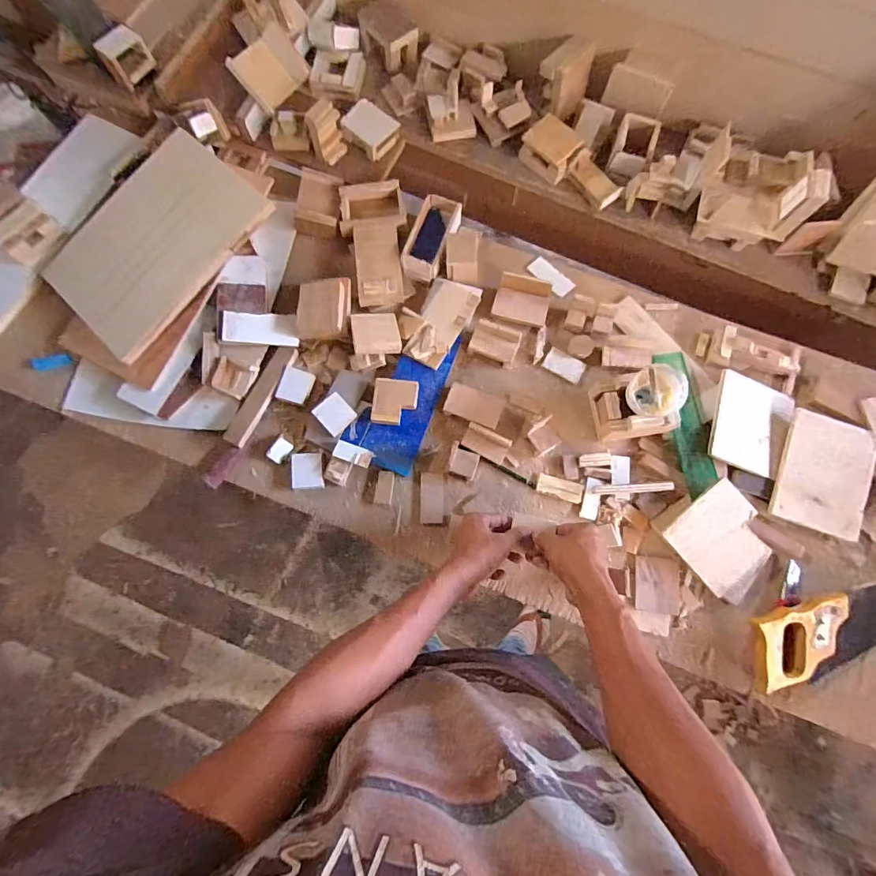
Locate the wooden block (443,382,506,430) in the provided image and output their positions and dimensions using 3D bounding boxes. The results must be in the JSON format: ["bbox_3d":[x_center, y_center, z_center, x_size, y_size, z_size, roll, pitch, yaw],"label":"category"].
[{"bbox_3d":[0.055,-0.047,0.653,0.085,0.014,0.049,24,79,6],"label":"wooden block"}]

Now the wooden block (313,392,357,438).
[{"bbox_3d":[-0.151,-0.035,0.648,0.048,0.006,0.051,-42,94,-13],"label":"wooden block"}]

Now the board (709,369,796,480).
[{"bbox_3d":[0.458,-0.021,0.644,0.104,0.014,0.131,21,83,1],"label":"board"}]

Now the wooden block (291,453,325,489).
[{"bbox_3d":[-0.191,0.049,0.649,0.044,0.015,0.052,-4,77,0],"label":"wooden block"}]

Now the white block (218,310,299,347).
[{"bbox_3d":[-0.272,-0.167,0.671,0.111,0.014,0.049,0,79,-16],"label":"white block"}]

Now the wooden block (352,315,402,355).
[{"bbox_3d":[-0.093,-0.157,0.666,0.071,0.015,0.059,-3,102,-6],"label":"wooden block"}]

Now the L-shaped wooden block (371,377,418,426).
[{"bbox_3d":[-0.064,-0.053,0.656,0.064,0.022,0.067,3,78,1],"label":"L-shaped wooden block"}]

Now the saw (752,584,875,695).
[{"bbox_3d":[0.582,0.247,0.590,0.346,0.040,0.100,-15,78,-3],"label":"saw"}]

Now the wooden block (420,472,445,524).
[{"bbox_3d":[-0.009,0.090,0.657,0.034,0.008,0.074,1,77,1],"label":"wooden block"}]

